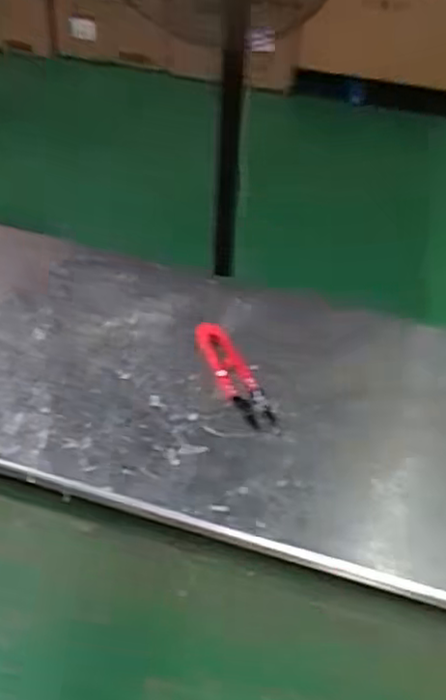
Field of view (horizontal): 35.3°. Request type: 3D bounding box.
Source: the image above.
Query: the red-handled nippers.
[{"bbox_3d":[0.009,0.018,0.493,0.025,0.014,0.099,-15,45,-21],"label":"red-handled nippers"}]

